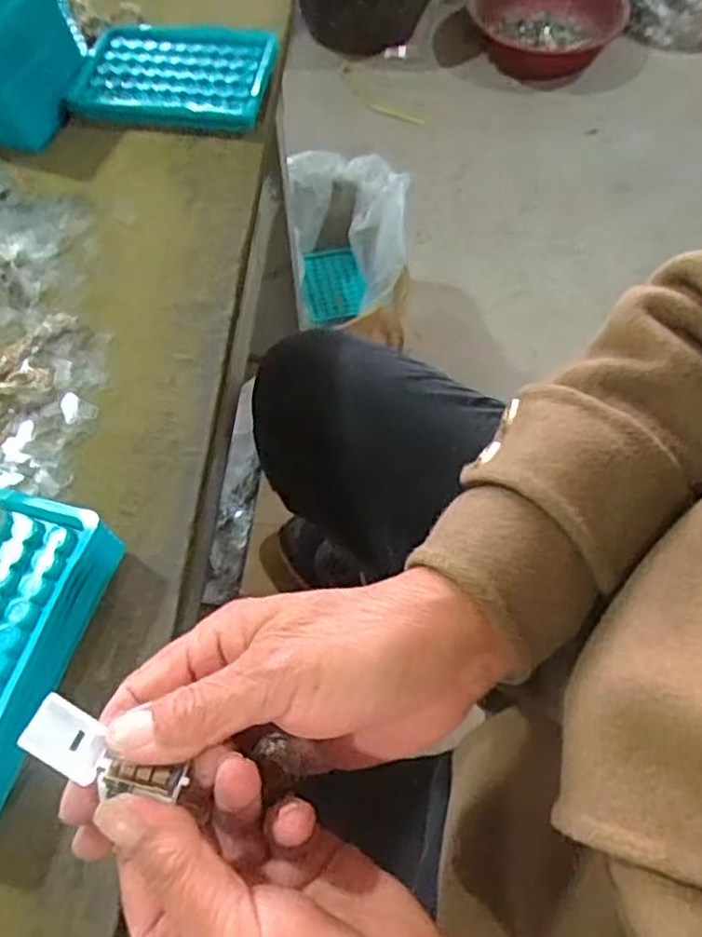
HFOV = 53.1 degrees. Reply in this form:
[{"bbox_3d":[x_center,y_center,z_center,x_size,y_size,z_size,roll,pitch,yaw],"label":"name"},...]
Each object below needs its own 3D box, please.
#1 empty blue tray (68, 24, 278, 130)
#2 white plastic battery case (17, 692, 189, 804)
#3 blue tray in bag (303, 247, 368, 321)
[{"bbox_3d":[-0.122,-0.280,0.503,0.129,0.021,0.094,8,61,4],"label":"empty blue tray"},{"bbox_3d":[-0.080,0.093,0.229,0.053,0.012,0.019,27,63,-3],"label":"white plastic battery case"},{"bbox_3d":[-0.029,-0.288,1.089,0.092,0.034,0.123,-10,62,-6],"label":"blue tray in bag"}]

